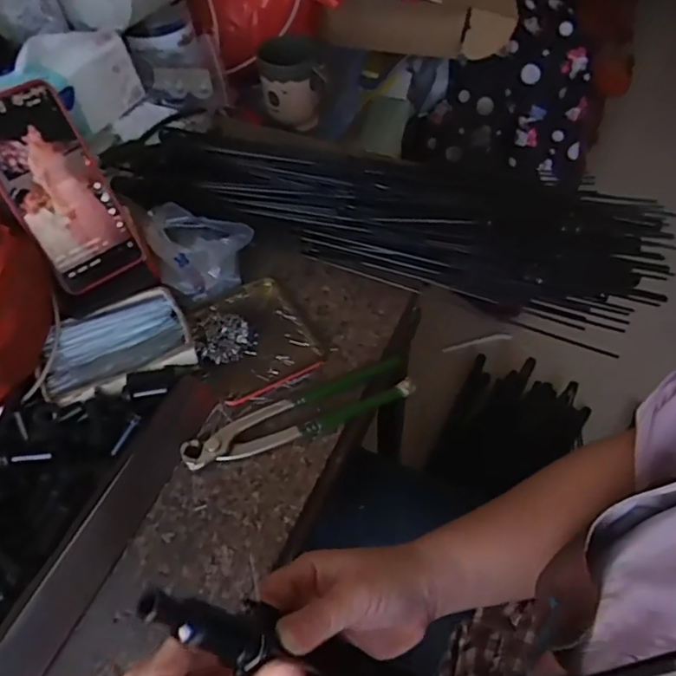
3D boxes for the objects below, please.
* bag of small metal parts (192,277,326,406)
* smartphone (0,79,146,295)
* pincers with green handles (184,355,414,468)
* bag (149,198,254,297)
[{"bbox_3d":[-0.082,-0.006,0.545,0.101,0.021,0.121,-27,56,-15],"label":"bag of small metal parts"},{"bbox_3d":[-0.231,-0.122,0.492,0.080,0.162,0.012,-33,25,-19],"label":"smartphone"},{"bbox_3d":[-0.031,0.061,0.491,0.196,0.021,0.041,-22,55,-11],"label":"pincers with green handles"},{"bbox_3d":[-0.147,-0.084,0.588,0.111,0.036,0.090,13,56,14],"label":"bag"}]

